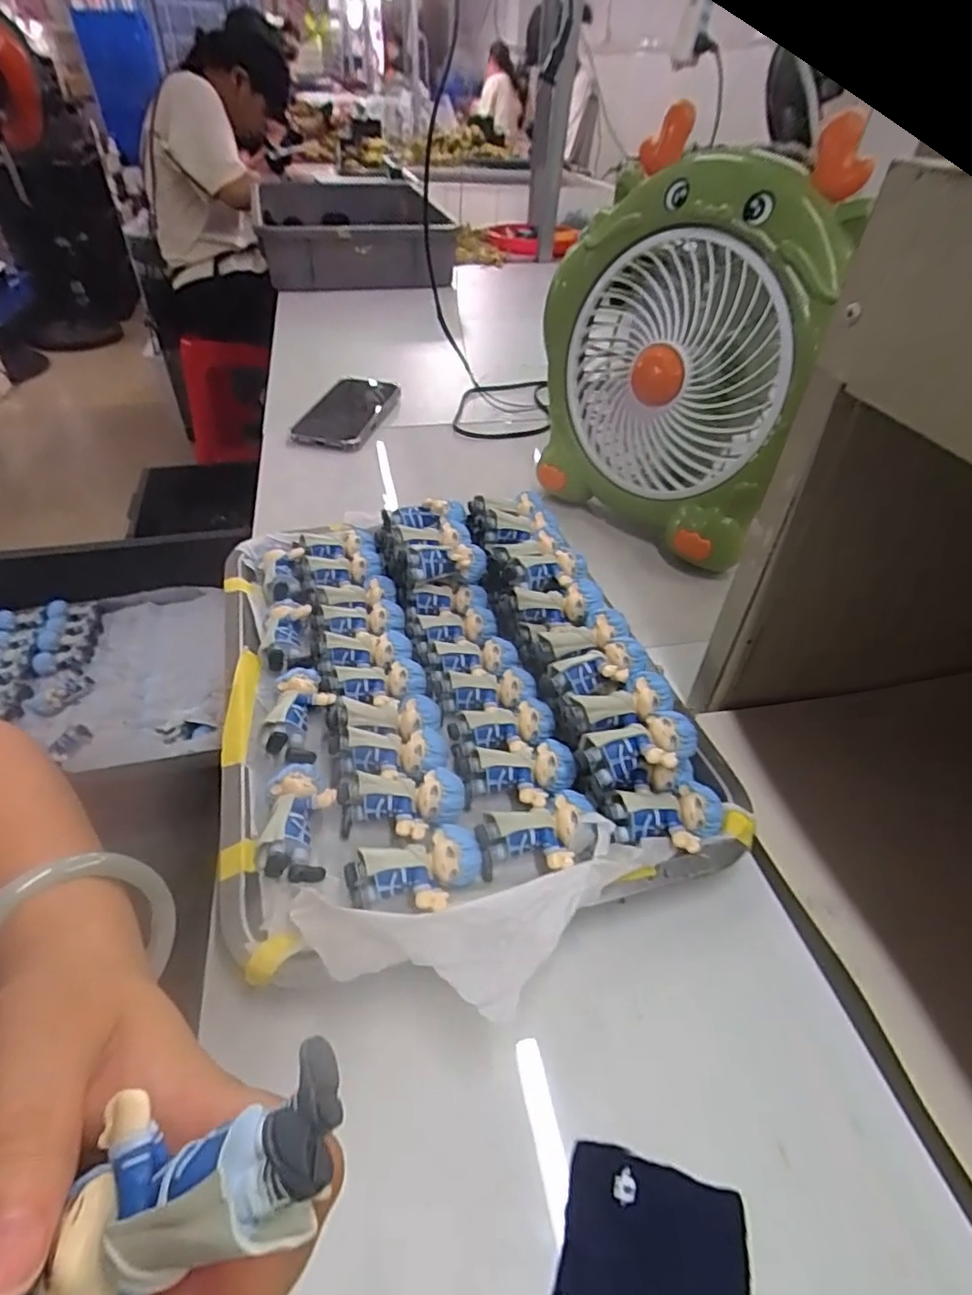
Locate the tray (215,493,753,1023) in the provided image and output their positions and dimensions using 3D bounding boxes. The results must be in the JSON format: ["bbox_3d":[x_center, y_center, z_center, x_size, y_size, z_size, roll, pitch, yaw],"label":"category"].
[{"bbox_3d":[-0.031,0.017,0.367,0.242,0.056,0.349,-11,45,-16],"label":"tray"}]

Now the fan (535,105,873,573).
[{"bbox_3d":[0.140,-0.211,0.474,0.070,0.268,0.232,-31,53,-32],"label":"fan"}]

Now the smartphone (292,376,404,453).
[{"bbox_3d":[-0.158,-0.274,0.714,0.083,0.014,0.163,12,46,2],"label":"smartphone"}]

